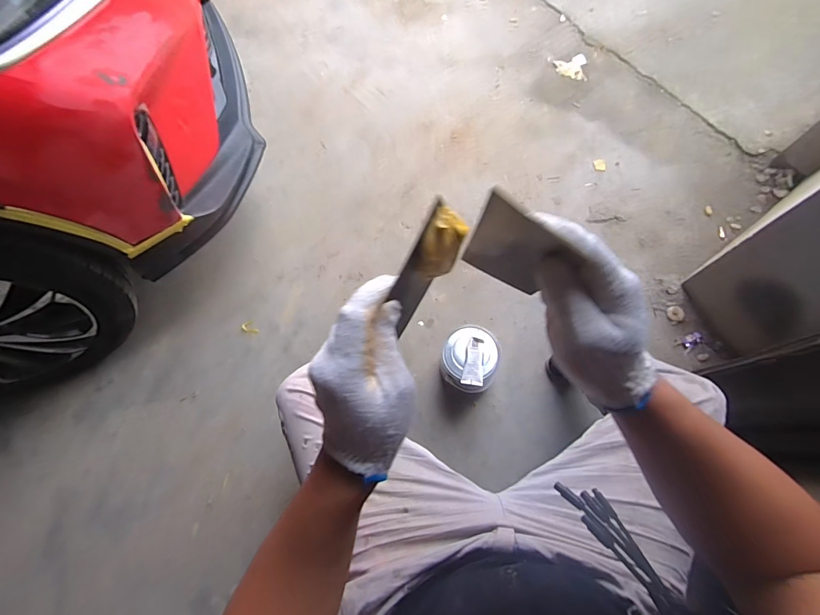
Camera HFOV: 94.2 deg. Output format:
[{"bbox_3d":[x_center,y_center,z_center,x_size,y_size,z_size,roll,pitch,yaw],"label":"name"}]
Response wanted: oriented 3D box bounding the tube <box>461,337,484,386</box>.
[{"bbox_3d":[0.162,0.137,0.966,0.053,0.023,0.116,6,70,5],"label":"tube"}]

